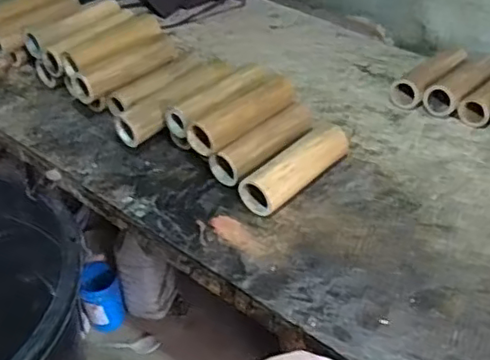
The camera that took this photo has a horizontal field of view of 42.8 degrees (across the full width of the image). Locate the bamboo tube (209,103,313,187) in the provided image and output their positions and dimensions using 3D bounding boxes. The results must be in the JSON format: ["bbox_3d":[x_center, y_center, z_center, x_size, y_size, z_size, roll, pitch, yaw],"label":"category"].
[{"bbox_3d":[0.032,-0.055,0.934,0.184,0.065,0.056,-32,47,-33],"label":"bamboo tube"}]

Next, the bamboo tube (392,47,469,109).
[{"bbox_3d":[0.328,-0.180,1.091,0.060,0.048,0.184,30,48,34],"label":"bamboo tube"}]

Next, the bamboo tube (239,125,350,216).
[{"bbox_3d":[0.071,-0.022,0.890,0.067,0.071,0.180,26,46,31],"label":"bamboo tube"}]

